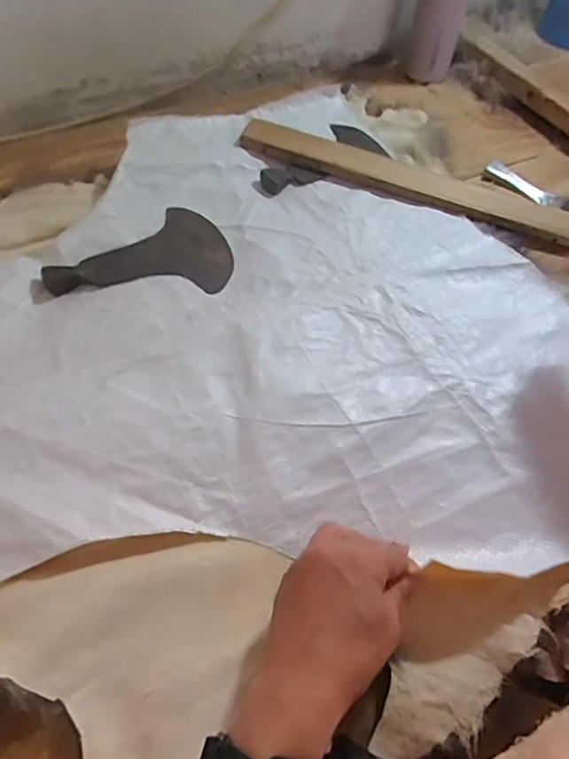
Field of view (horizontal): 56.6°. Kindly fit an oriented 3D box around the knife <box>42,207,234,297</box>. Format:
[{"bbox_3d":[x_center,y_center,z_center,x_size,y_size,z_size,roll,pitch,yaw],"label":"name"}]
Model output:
[{"bbox_3d":[-0.138,-0.121,0.510,0.167,0.014,0.117,-15,59,-13],"label":"knife"}]

